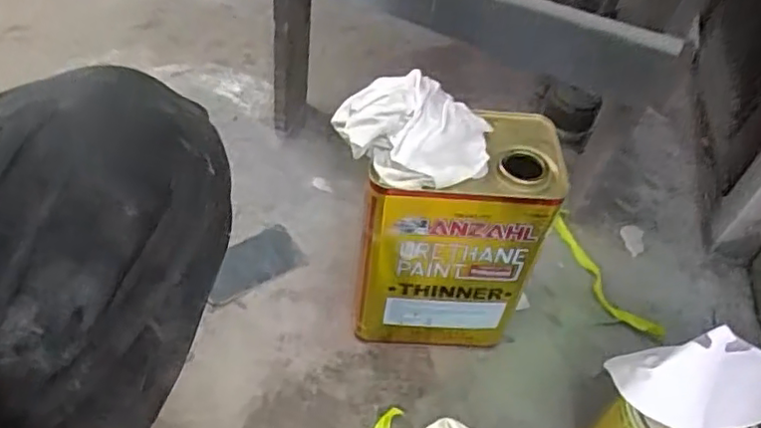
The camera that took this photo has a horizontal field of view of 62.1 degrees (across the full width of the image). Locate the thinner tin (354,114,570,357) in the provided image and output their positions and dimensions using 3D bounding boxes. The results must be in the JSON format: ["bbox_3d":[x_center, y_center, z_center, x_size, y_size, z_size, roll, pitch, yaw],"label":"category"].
[{"bbox_3d":[0.068,0.028,0.660,0.169,0.260,0.113,2,48,-3],"label":"thinner tin"}]

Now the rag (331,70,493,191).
[{"bbox_3d":[0.030,-0.076,0.551,0.129,0.041,0.118,0,50,-8],"label":"rag"}]

